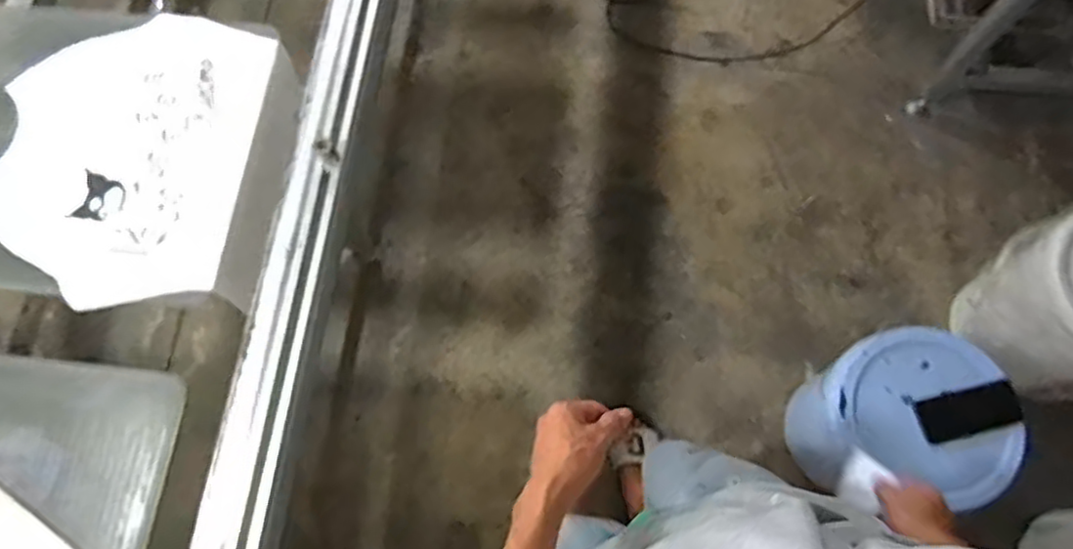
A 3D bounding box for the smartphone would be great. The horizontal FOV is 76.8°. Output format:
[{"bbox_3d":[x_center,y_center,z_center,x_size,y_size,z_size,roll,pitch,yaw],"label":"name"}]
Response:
[{"bbox_3d":[0.714,0.226,1.119,0.147,0.012,0.071,-21,74,14],"label":"smartphone"}]

